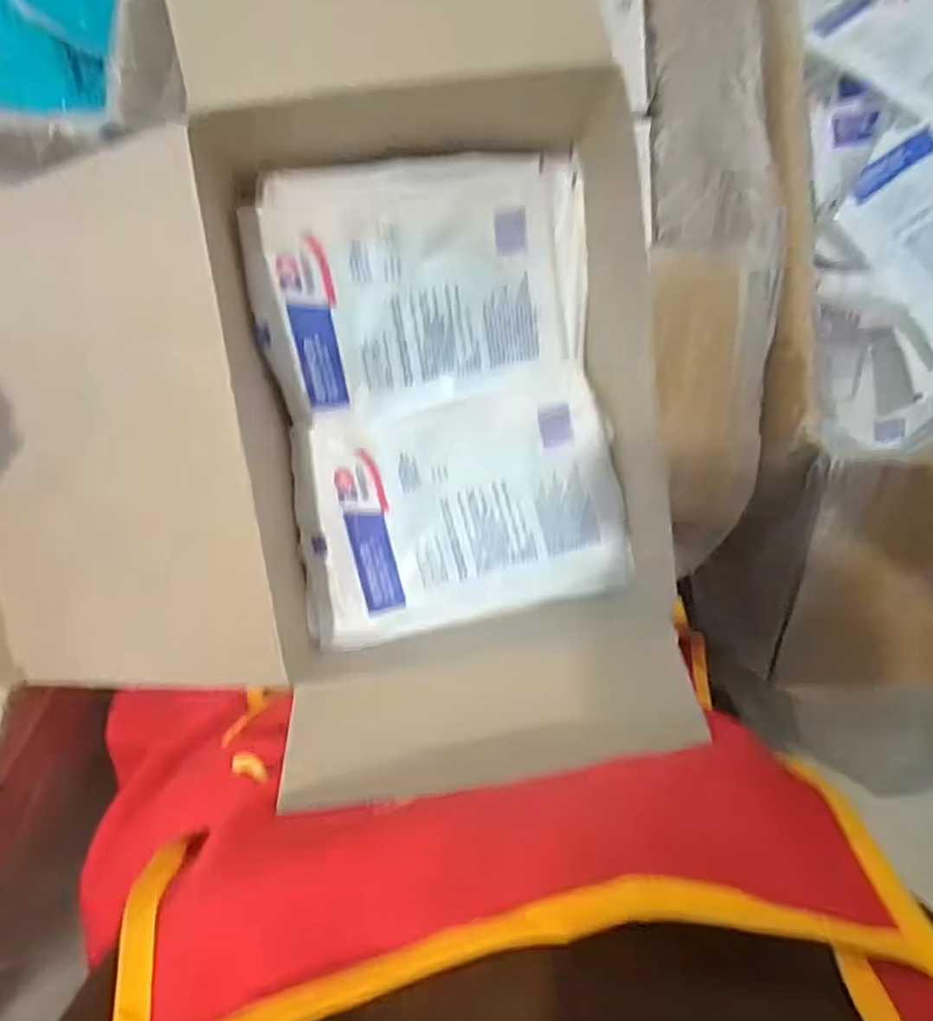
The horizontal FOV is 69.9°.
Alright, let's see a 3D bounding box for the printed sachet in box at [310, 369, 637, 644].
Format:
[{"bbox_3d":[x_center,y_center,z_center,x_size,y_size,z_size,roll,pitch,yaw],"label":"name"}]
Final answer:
[{"bbox_3d":[0.003,-0.002,0.386,0.175,0.034,0.126,-12,83,-7],"label":"printed sachet in box"}]

